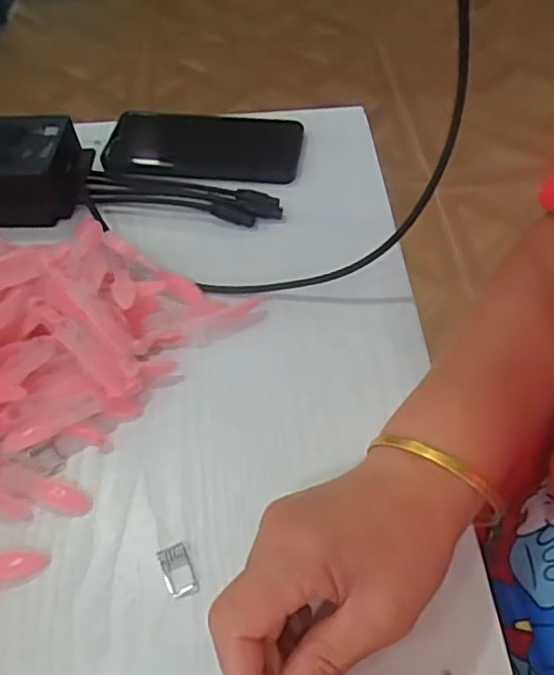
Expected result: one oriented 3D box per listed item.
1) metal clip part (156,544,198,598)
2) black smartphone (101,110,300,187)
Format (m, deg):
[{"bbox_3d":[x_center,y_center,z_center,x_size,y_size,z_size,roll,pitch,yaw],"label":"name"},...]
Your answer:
[{"bbox_3d":[-0.048,0.112,0.304,0.015,0.006,0.027,-16,50,-12],"label":"metal clip part"},{"bbox_3d":[-0.061,-0.157,0.508,0.158,0.010,0.091,7,51,2],"label":"black smartphone"}]

